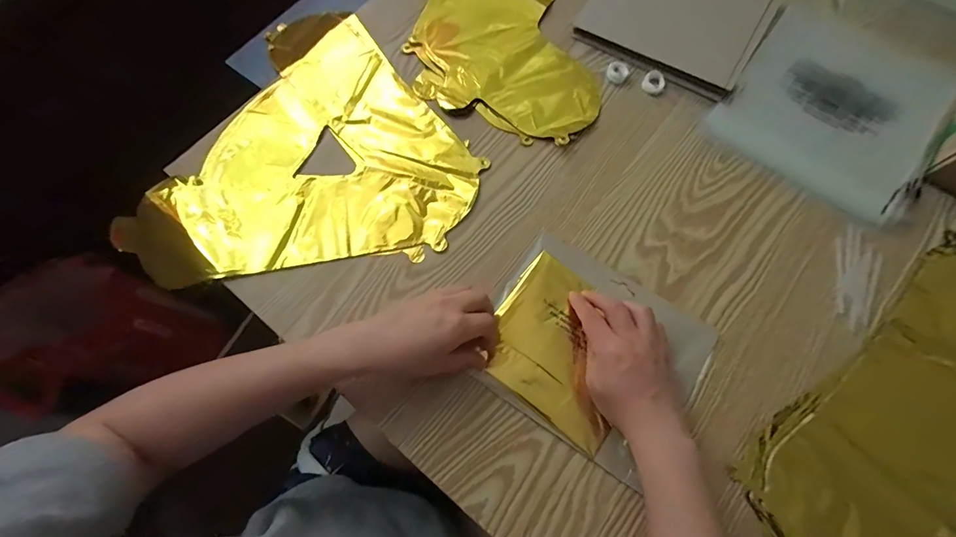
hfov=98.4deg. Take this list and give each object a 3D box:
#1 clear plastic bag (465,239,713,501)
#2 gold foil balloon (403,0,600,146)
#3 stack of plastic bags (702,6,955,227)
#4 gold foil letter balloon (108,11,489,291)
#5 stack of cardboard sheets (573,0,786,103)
[{"bbox_3d":[0.103,0.075,0.385,0.192,0.007,0.161,32,74,12],"label":"clear plastic bag"},{"bbox_3d":[0.068,-0.352,0.531,0.232,0.009,0.408,18,72,7],"label":"gold foil balloon"},{"bbox_3d":[0.407,-0.191,0.467,0.202,0.012,0.244,37,75,13],"label":"stack of plastic bags"},{"bbox_3d":[-0.172,-0.115,0.467,0.330,0.055,0.362,26,72,10],"label":"gold foil letter balloon"},{"bbox_3d":[0.246,-0.314,0.506,0.202,0.010,0.189,32,74,12],"label":"stack of cardboard sheets"}]

